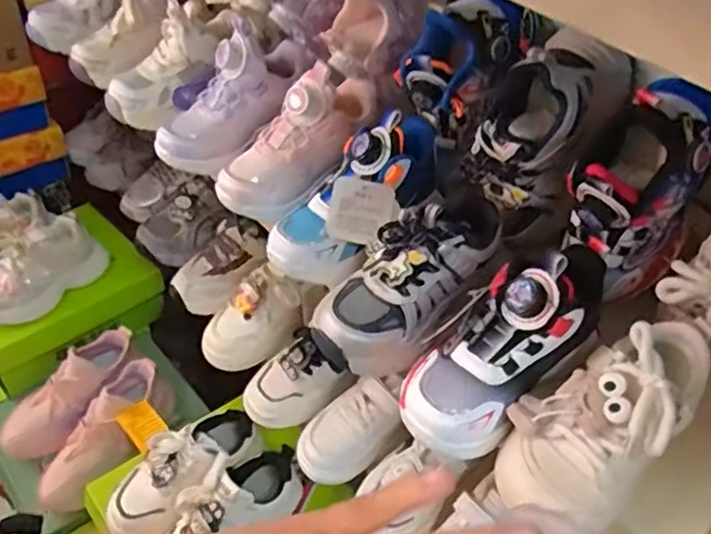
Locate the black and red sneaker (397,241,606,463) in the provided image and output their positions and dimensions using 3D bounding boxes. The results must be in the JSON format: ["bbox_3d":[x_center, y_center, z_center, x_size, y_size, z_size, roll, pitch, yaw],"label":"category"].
[{"bbox_3d":[0.107,0.054,0.445,0.176,0.061,0.072,-45,59,-3],"label":"black and red sneaker"}]

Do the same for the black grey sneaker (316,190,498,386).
[{"bbox_3d":[0.043,0.005,0.480,0.162,0.064,0.065,-48,61,-4],"label":"black grey sneaker"}]

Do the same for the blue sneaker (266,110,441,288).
[{"bbox_3d":[0.007,-0.061,0.545,0.187,0.084,0.063,-45,61,-10],"label":"blue sneaker"}]

